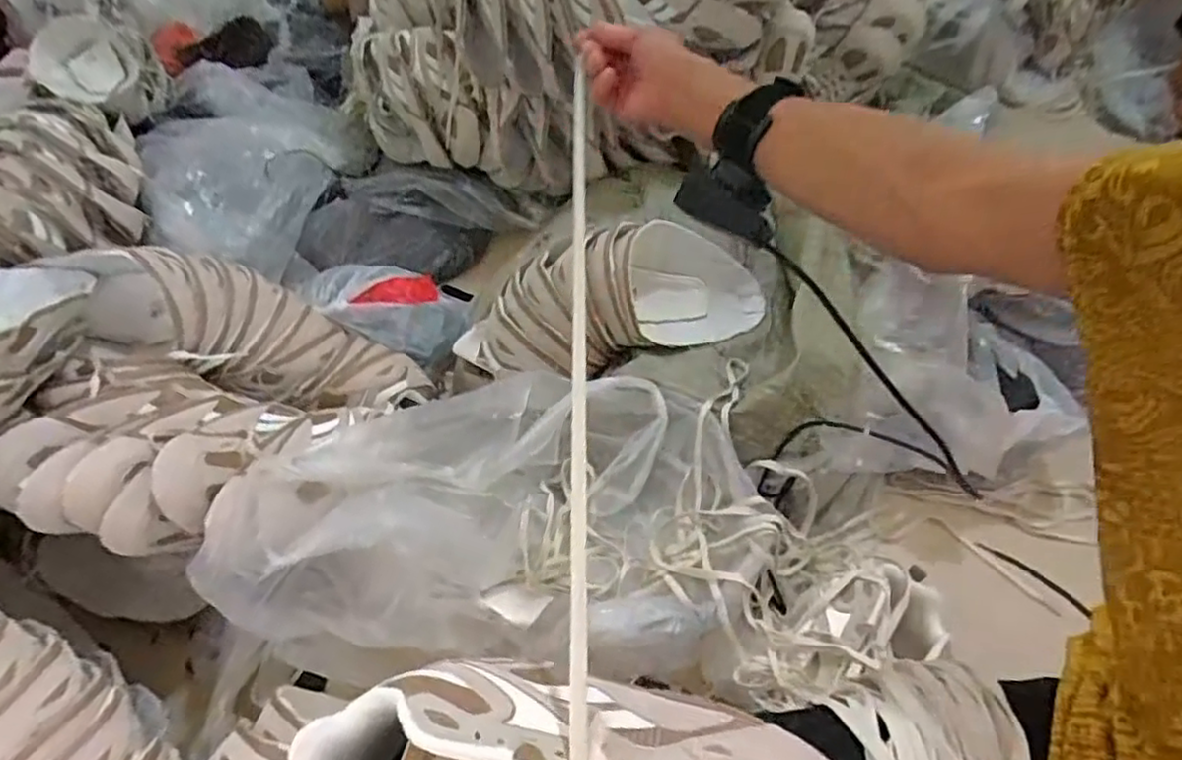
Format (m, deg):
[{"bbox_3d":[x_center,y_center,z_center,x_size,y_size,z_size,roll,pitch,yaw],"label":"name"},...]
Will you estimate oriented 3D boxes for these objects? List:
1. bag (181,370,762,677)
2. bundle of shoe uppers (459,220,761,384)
[{"bbox_3d":[-0.080,0.129,0.716,0.523,0.187,0.308,-2,50,2],"label":"bag"},{"bbox_3d":[0.046,-0.102,0.906,0.407,0.175,0.149,-13,49,-25],"label":"bundle of shoe uppers"}]

